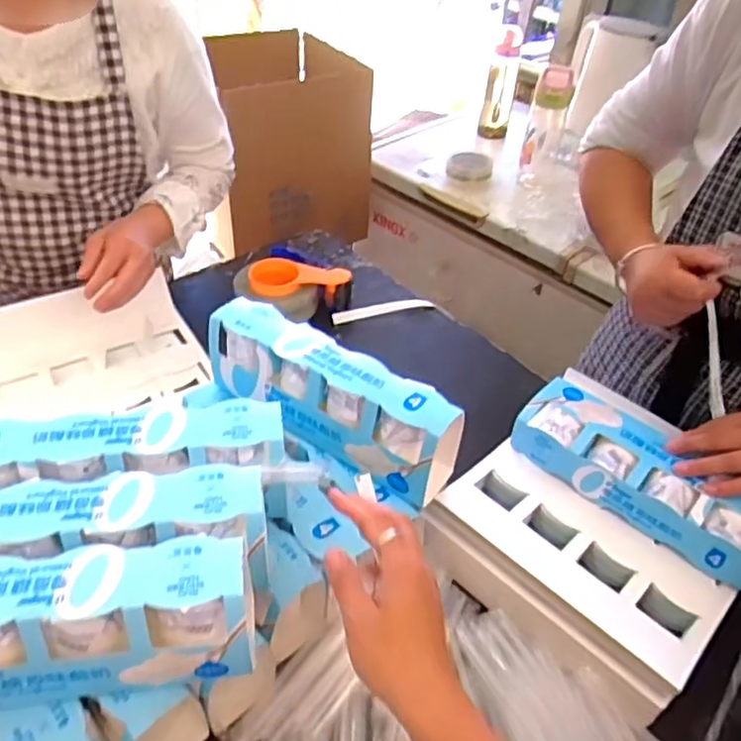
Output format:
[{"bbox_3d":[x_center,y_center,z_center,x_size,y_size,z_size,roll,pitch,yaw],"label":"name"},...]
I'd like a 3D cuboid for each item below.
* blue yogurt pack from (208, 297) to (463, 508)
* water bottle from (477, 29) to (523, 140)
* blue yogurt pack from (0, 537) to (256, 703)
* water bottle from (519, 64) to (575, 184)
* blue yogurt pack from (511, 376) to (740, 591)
[{"bbox_3d":[-0.043,0.025,0.637,0.270,0.110,0.074,26,46,22],"label":"blue yogurt pack"},{"bbox_3d":[0.291,-0.631,1.425,0.072,0.208,0.076,11,43,8],"label":"water bottle"},{"bbox_3d":[-0.219,0.179,0.439,0.272,0.088,0.074,-2,42,-7],"label":"blue yogurt pack"},{"bbox_3d":[0.356,-0.495,1.259,0.080,0.210,0.072,13,43,9],"label":"water bottle"},{"bbox_3d":[0.298,0.118,0.697,0.274,0.085,0.115,34,50,29],"label":"blue yogurt pack"}]

